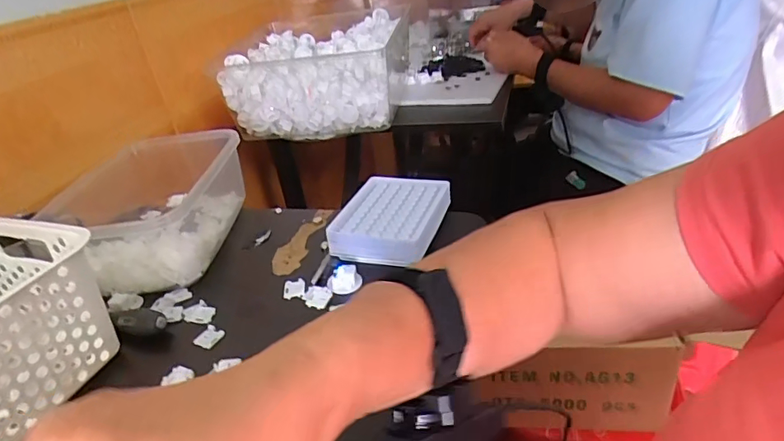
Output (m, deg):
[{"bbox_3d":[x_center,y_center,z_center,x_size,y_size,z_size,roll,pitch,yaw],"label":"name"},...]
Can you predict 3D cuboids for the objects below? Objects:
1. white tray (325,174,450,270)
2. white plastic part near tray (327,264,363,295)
[{"bbox_3d":[-0.001,0.001,0.541,0.103,0.045,0.125,8,32,18],"label":"white tray"},{"bbox_3d":[-0.045,0.053,0.472,0.031,0.022,0.021,-11,31,-6],"label":"white plastic part near tray"}]

